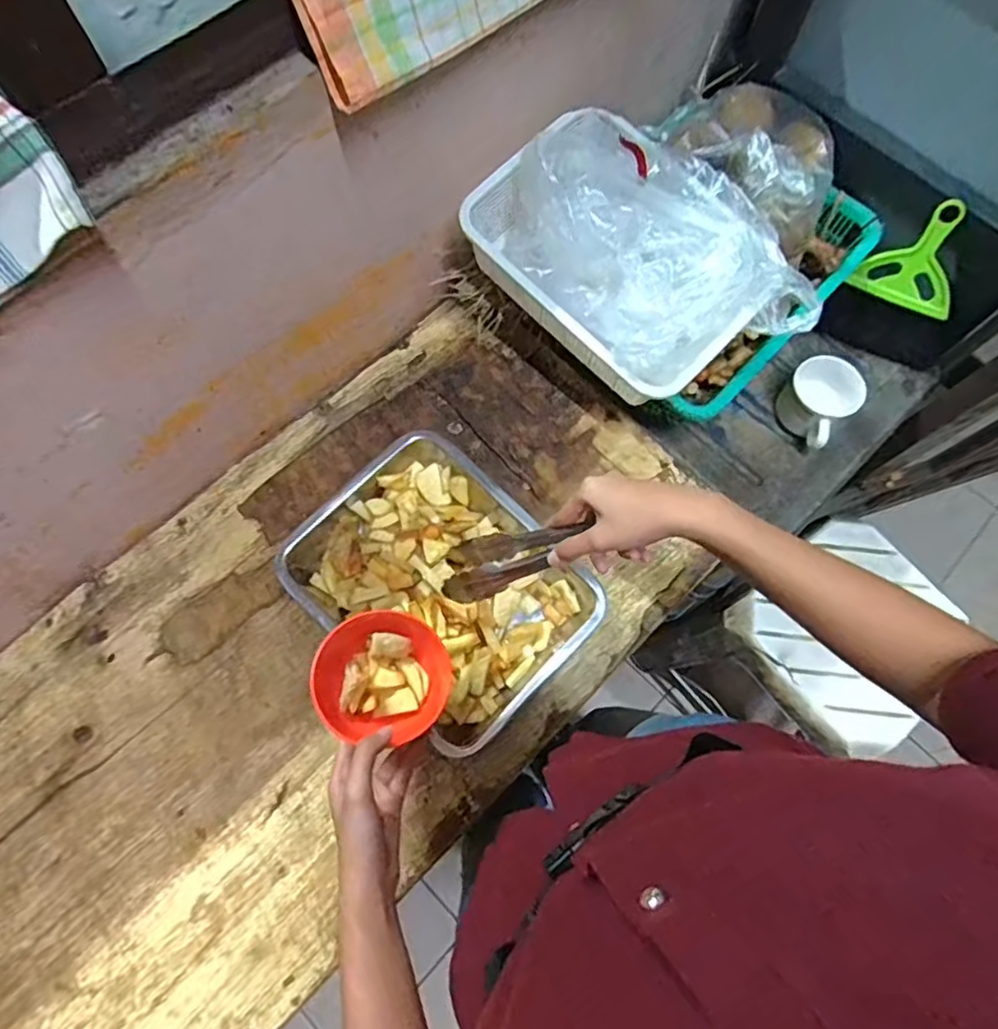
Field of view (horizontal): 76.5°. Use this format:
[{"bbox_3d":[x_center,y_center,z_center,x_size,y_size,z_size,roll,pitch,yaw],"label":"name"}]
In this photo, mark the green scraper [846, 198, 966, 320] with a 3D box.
[{"bbox_3d":[0.507,-0.305,0.748,0.118,0.121,0.016,29,54,9],"label":"green scraper"}]

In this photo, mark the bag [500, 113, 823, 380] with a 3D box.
[{"bbox_3d":[0.147,-0.261,0.622,0.202,0.061,0.286,-34,76,-13],"label":"bag"}]

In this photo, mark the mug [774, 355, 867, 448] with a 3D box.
[{"bbox_3d":[0.385,-0.136,0.776,0.091,0.070,0.082,-41,77,-15],"label":"mug"}]

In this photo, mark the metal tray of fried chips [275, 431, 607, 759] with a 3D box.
[{"bbox_3d":[-0.057,0.068,0.635,0.276,0.051,0.213,42,74,11],"label":"metal tray of fried chips"}]

